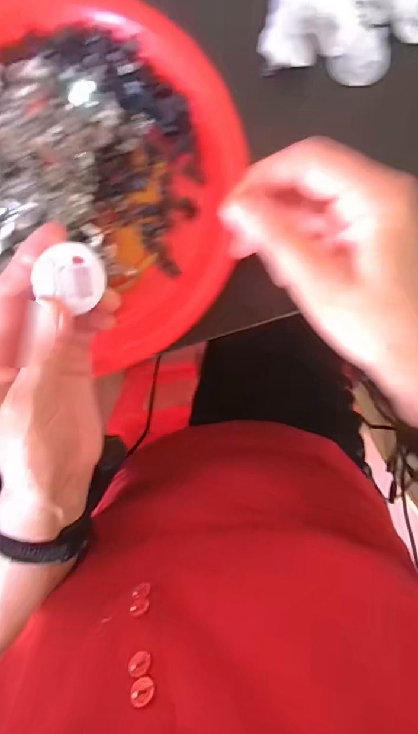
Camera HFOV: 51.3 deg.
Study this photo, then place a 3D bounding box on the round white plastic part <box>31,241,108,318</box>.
[{"bbox_3d":[-0.065,-0.044,0.210,0.031,0.008,0.029,27,97,-4],"label":"round white plastic part"}]

